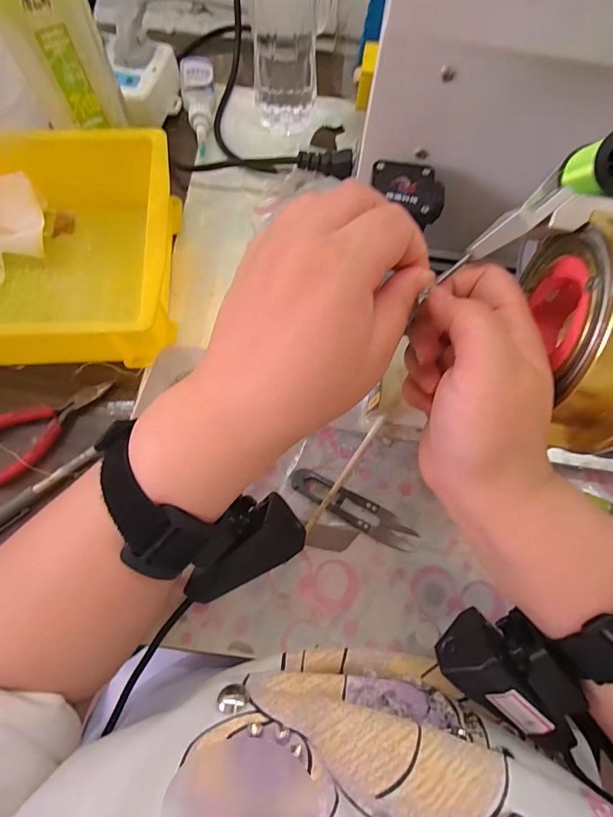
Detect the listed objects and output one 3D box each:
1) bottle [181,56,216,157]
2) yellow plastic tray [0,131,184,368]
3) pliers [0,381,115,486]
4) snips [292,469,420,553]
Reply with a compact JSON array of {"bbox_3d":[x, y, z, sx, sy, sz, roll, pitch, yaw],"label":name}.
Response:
[{"bbox_3d":[-0.106,-0.304,0.415,0.031,0.021,0.107,-6,72,-4],"label":"bottle"},{"bbox_3d":[-0.227,-0.123,0.332,0.245,0.072,0.181,1,72,-2],"label":"yellow plastic tray"},{"bbox_3d":[-0.206,0.013,0.322,0.115,0.019,0.052,-34,76,-12],"label":"pliers"},{"bbox_3d":[0.036,0.076,0.313,0.102,0.007,0.022,28,73,7],"label":"snips"}]

